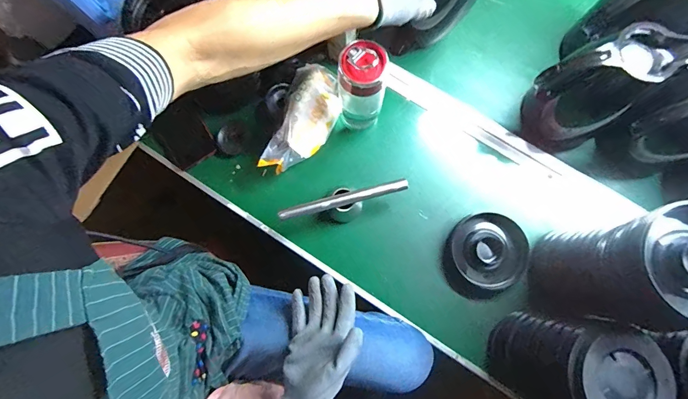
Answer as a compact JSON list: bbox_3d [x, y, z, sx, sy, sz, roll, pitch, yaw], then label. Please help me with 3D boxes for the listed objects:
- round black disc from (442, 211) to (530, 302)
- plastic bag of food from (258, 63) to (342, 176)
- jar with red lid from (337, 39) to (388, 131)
[{"bbox_3d":[0.225,0.090,0.575,0.117,0.021,0.137,38,82,7],"label":"round black disc"},{"bbox_3d":[-0.067,-0.129,0.598,0.098,0.061,0.187,18,80,4],"label":"plastic bag of food"},{"bbox_3d":[0.027,-0.165,0.547,0.063,0.171,0.060,0,79,1],"label":"jar with red lid"}]

